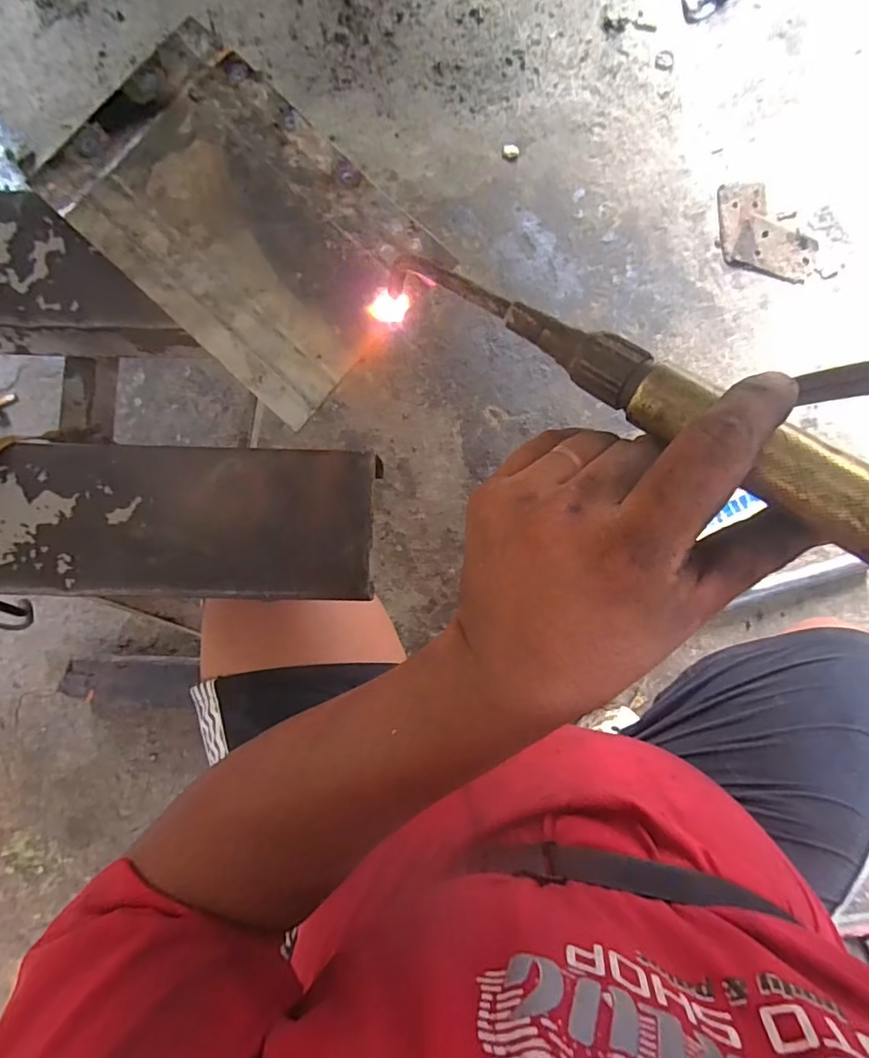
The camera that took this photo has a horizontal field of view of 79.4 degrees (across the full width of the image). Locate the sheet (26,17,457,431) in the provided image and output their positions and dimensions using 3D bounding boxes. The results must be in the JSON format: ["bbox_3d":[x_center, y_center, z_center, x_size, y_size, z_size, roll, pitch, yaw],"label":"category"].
[{"bbox_3d":[-0.132,-0.212,0.355,0.259,0.007,0.160,43,85,4],"label":"sheet"}]

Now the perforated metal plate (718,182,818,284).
[{"bbox_3d":[0.544,-0.489,0.875,0.121,0.010,0.199,-41,87,1],"label":"perforated metal plate"}]

